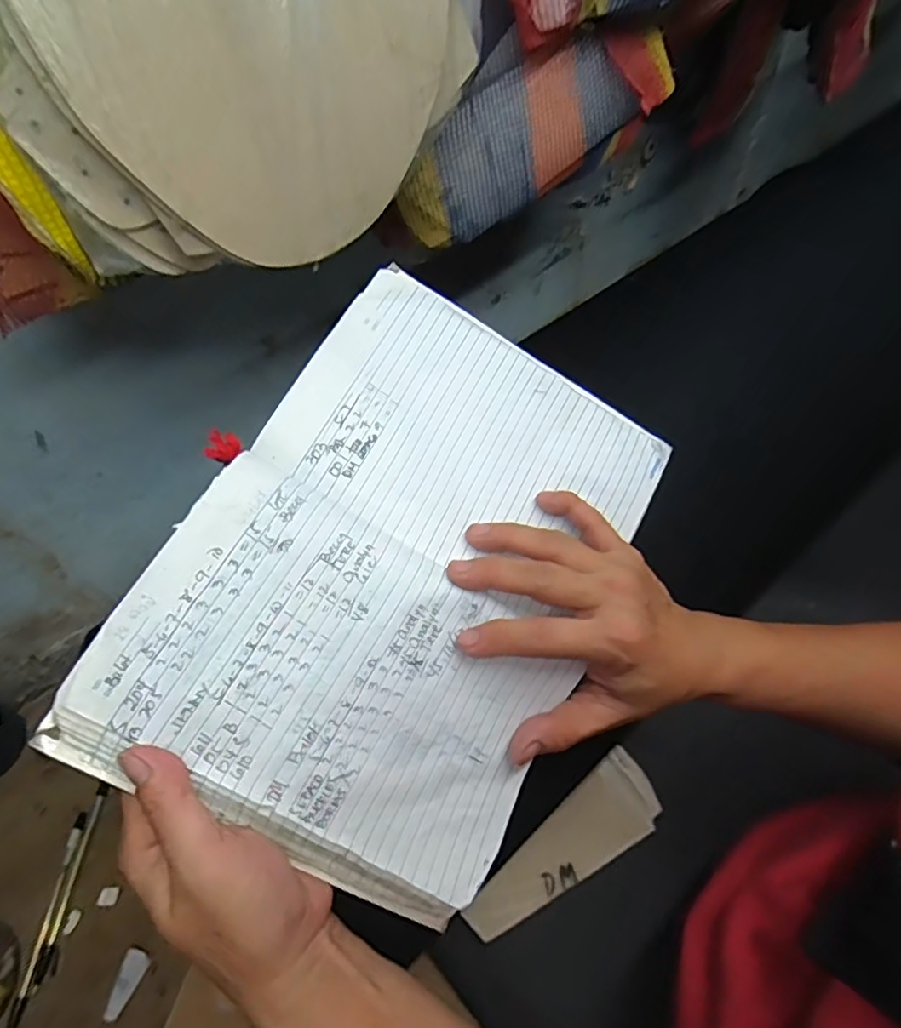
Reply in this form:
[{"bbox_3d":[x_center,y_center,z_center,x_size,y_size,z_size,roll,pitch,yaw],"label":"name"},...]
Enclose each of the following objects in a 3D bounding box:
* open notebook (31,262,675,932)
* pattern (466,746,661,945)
[{"bbox_3d":[-0.015,0.022,0.294,0.192,0.017,0.275,34,66,-12],"label":"open notebook"},{"bbox_3d":[0.091,0.258,0.456,0.171,0.007,0.055,-36,59,-20],"label":"pattern"}]

